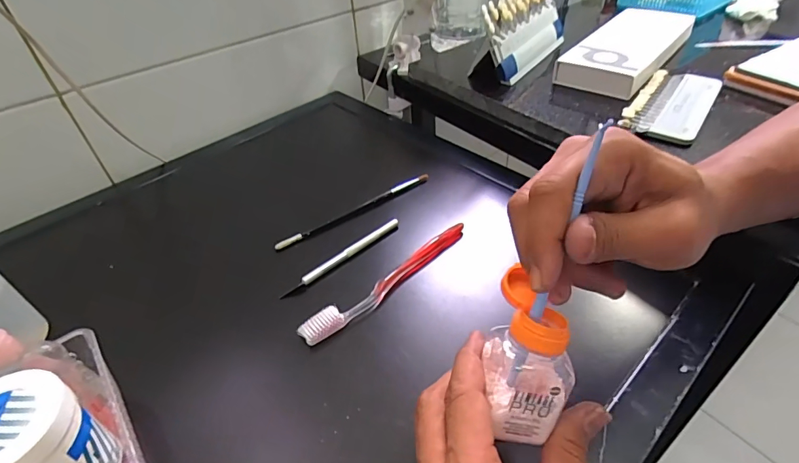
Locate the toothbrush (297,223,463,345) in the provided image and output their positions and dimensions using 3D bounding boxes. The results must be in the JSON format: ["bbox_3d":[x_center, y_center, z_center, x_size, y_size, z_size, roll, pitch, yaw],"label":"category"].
[{"bbox_3d":[-0.007,0.043,0.396,0.181,0.014,0.019,-32,48,-27],"label":"toothbrush"}]

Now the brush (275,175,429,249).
[{"bbox_3d":[-0.047,-0.023,0.476,0.186,0.011,0.007,-28,46,-24],"label":"brush"}]

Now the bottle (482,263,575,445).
[{"bbox_3d":[0.071,0.073,0.253,0.042,0.086,0.064,16,14,-2],"label":"bottle"}]

